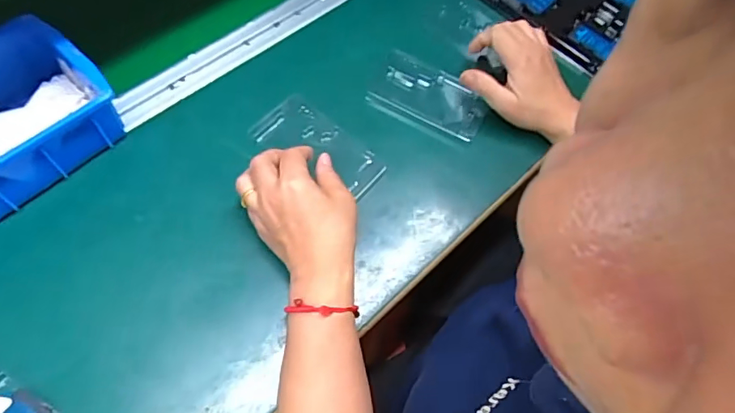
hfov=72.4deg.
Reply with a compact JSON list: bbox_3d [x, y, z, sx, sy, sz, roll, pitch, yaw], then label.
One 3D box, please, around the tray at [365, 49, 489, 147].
[{"bbox_3d":[0.070,-0.120,0.547,0.117,0.024,0.075,22,62,10],"label":"tray"}]

